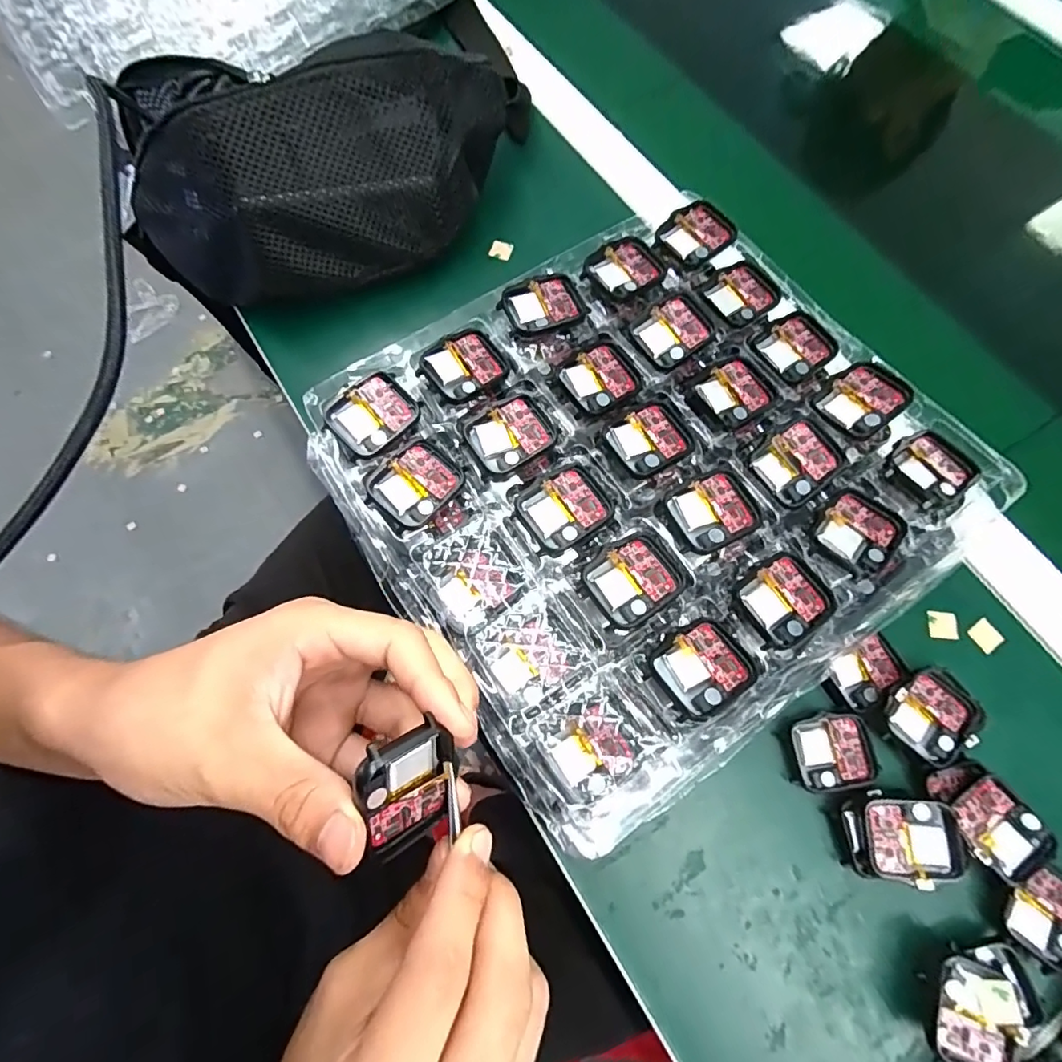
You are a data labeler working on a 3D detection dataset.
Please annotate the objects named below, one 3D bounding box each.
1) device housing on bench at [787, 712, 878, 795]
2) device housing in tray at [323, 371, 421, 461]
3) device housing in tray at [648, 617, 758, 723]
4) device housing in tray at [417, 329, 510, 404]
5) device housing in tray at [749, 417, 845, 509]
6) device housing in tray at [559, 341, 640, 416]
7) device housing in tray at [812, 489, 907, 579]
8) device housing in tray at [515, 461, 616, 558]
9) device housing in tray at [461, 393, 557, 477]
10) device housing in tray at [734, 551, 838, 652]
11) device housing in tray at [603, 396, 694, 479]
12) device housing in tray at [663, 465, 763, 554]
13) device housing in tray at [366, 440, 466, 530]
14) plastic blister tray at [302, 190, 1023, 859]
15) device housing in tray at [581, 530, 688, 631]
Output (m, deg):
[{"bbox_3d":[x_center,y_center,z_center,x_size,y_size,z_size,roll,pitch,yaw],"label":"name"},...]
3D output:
[{"bbox_3d":[0.162,0.119,0.282,0.041,0.008,0.036,-11,72,-3],"label":"device housing on bench"},{"bbox_3d":[-0.083,-0.061,0.278,0.044,0.011,0.039,-43,77,-12],"label":"device housing in tray"},{"bbox_3d":[0.078,0.062,0.238,0.042,0.013,0.037,-28,74,-9],"label":"device housing in tray"},{"bbox_3d":[-0.036,-0.093,0.293,0.044,0.012,0.037,-39,76,-11],"label":"device housing in tray"},{"bbox_3d":[0.139,-0.035,0.272,0.044,0.009,0.036,-34,75,-10],"label":"device housing in tray"},{"bbox_3d":[0.039,-0.084,0.288,0.040,0.008,0.035,-33,75,-10],"label":"device housing in tray"},{"bbox_3d":[0.164,0.000,0.261,0.042,0.009,0.034,-42,77,-12],"label":"device housing in tray"},{"bbox_3d":[0.019,-0.012,0.264,0.047,0.009,0.038,-33,75,-10],"label":"device housing in tray"},{"bbox_3d":[-0.011,-0.051,0.276,0.043,0.005,0.037,-29,74,-9],"label":"device housing in tray"},{"bbox_3d":[0.122,0.032,0.249,0.042,0.009,0.036,-31,75,-9],"label":"device housing in tray"},{"bbox_3d":[0.064,-0.050,0.277,0.042,0.009,0.037,-34,75,-10],"label":"device housing in tray"},{"bbox_3d":[0.092,-0.011,0.262,0.042,0.007,0.037,-26,74,-8],"label":"device housing in tray"},{"bbox_3d":[-0.058,-0.024,0.268,0.037,0.010,0.044,38,76,11],"label":"device housing in tray"},{"bbox_3d":[0.061,-0.038,0.276,0.289,0.028,0.263,-34,76,-7],"label":"plastic blister tray"},{"bbox_3d":[0.050,0.022,0.251,0.044,0.006,0.038,-32,75,-10],"label":"device housing in tray"}]

